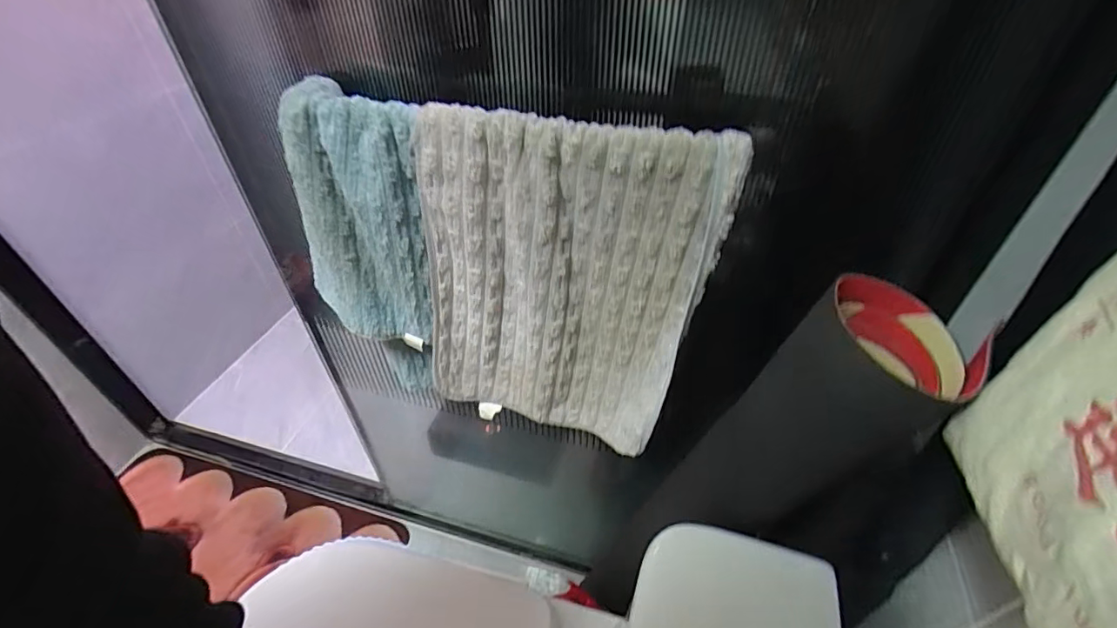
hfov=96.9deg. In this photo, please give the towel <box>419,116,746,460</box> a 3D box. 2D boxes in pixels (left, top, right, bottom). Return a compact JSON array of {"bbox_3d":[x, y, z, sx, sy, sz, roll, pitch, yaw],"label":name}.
[{"bbox_3d":[-0.004,-0.006,0.544,0.309,0.389,0.063,12,44,13],"label":"towel"}]

